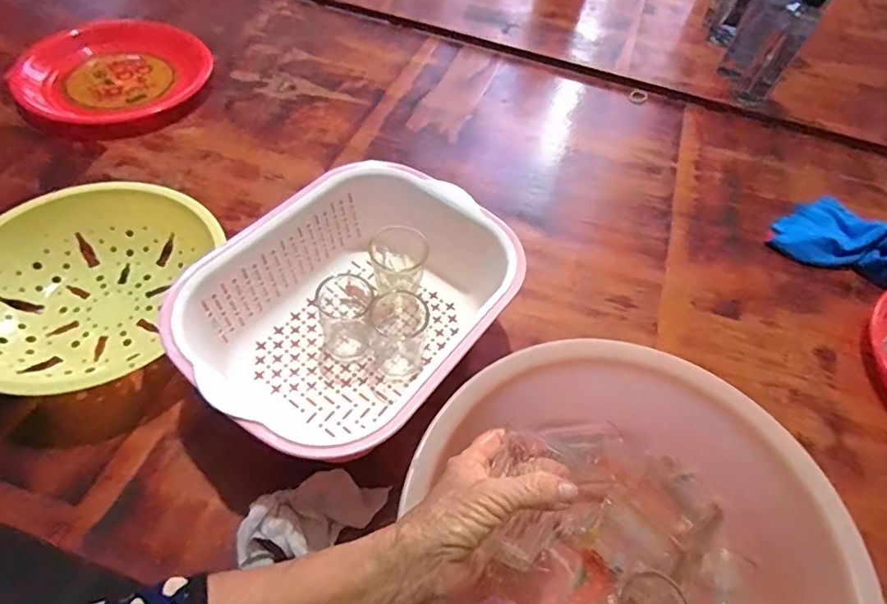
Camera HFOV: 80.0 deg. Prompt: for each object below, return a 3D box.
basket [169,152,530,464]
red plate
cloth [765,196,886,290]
[{"bbox_3d":[-0.080,0.012,0.519,0.234,0.118,0.308,34,59,18],"label":"basket"},{"bbox_3d":[-0.492,-0.340,0.785,0.234,0.049,0.251,3,55,-4],"label":"red plate"},{"bbox_3d":[0.543,-0.076,0.682,0.143,0.041,0.182,-35,65,-26],"label":"cloth"}]

